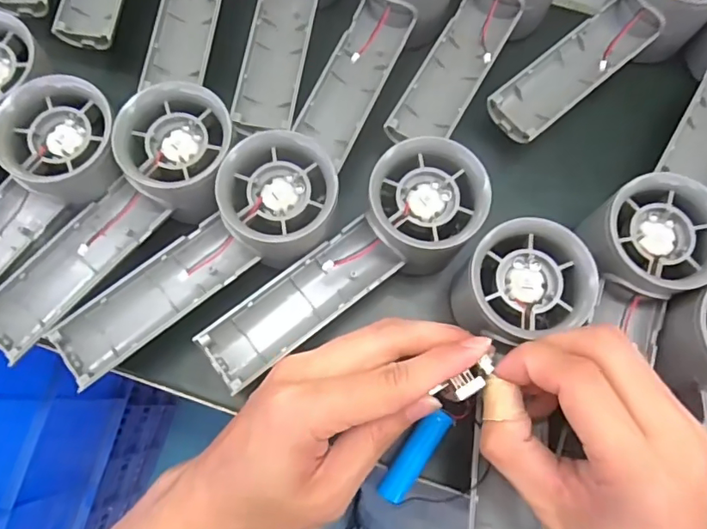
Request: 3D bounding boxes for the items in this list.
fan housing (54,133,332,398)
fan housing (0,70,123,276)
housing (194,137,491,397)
[{"bbox_3d":[-0.073,0.001,0.251,0.153,0.031,0.057,-44,80,-11],"label":"fan housing"},{"bbox_3d":[-0.177,-0.021,0.264,0.054,0.029,0.158,37,91,8],"label":"fan housing"},{"bbox_3d":[-0.004,0.002,0.264,0.159,0.034,0.055,-38,79,3],"label":"housing"}]

